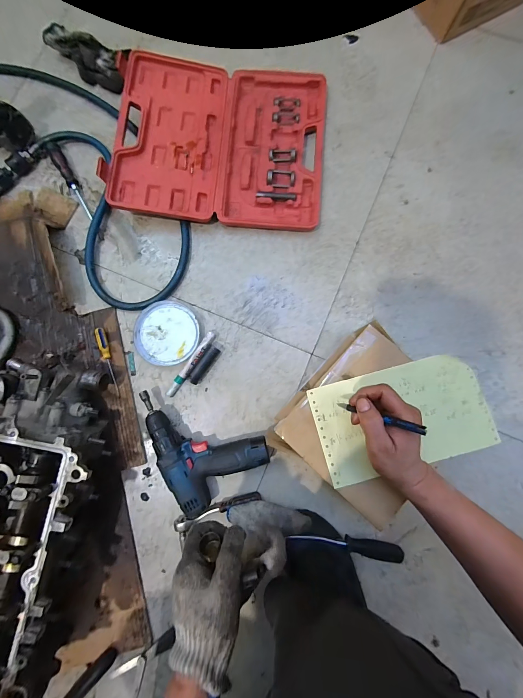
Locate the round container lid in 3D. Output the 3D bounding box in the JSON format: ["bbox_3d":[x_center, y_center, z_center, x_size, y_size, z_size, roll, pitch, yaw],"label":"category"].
[{"bbox_3d":[-0.180,-0.030,0.518,0.117,0.010,0.119,0,83,1],"label":"round container lid"}]

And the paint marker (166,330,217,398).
[{"bbox_3d":[-0.129,0.028,0.505,0.020,0.016,0.143,34,85,5],"label":"paint marker"}]

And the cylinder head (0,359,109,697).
[{"bbox_3d":[-0.363,0.261,0.410,0.198,0.145,0.462,9,84,2],"label":"cylinder head"}]

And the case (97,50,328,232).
[{"bbox_3d":[-0.077,-0.421,0.544,0.402,0.047,0.351,4,83,2],"label":"case"}]

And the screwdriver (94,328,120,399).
[{"bbox_3d":[-0.282,0.024,0.504,0.015,0.012,0.132,-21,83,-1],"label":"screwdriver"}]

